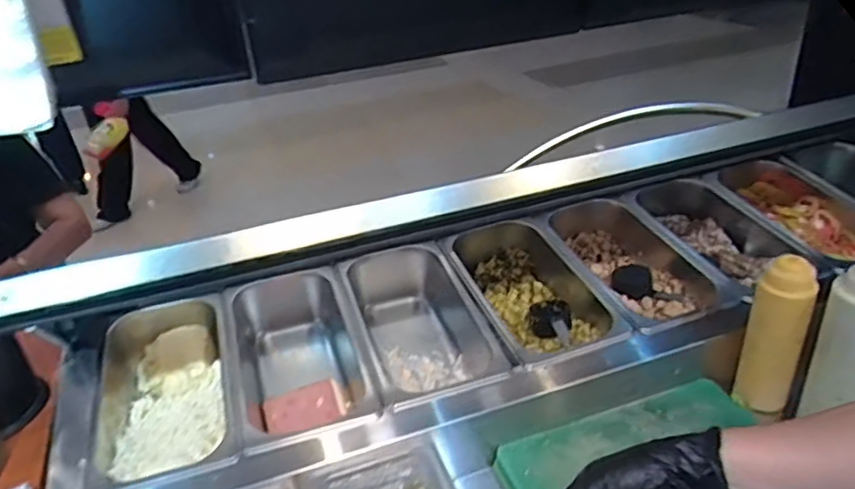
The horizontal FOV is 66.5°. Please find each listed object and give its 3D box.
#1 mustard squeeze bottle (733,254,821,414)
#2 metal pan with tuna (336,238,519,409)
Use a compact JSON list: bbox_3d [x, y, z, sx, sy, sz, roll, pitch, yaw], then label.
[{"bbox_3d":[0.454,0.121,0.848,0.057,0.207,0.064,20,38,35],"label":"mustard squeeze bottle"},{"bbox_3d":[-0.011,0.143,0.970,0.178,0.121,0.299,-13,31,-13],"label":"metal pan with tuna"}]

